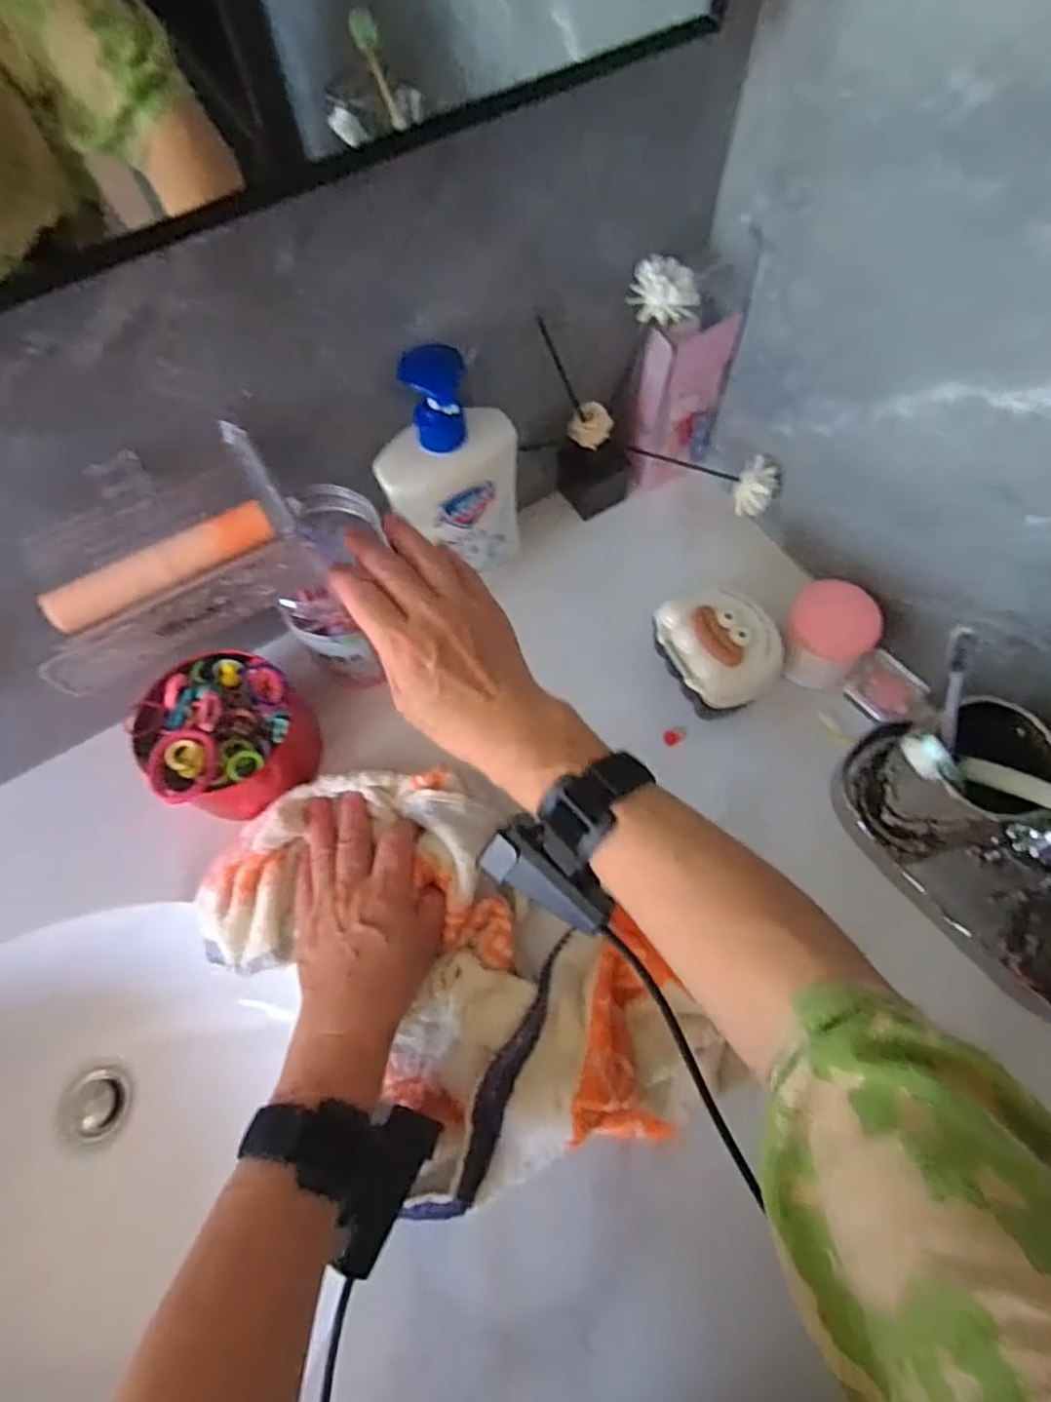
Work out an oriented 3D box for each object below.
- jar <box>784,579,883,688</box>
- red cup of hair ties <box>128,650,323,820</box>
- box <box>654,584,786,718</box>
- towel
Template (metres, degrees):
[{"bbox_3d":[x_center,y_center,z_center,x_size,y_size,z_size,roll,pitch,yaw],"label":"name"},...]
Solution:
[{"bbox_3d":[0.215,-0.045,0.482,0.058,0.043,0.060,5,67,4],"label":"jar"},{"bbox_3d":[-0.200,0.020,0.468,0.098,0.070,0.097,-1,67,2],"label":"red cup of hair ties"},{"bbox_3d":[0.131,-0.031,0.483,0.071,0.061,0.082,-24,68,-8],"label":"box"},{"bbox_3d":[-0.048,0.166,0.415,0.314,0.042,0.175,40,73,17],"label":"towel"}]

